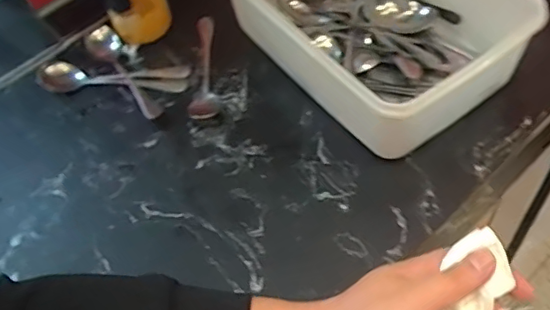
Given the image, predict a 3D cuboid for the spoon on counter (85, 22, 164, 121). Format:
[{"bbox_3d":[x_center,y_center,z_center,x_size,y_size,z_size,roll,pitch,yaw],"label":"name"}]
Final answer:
[{"bbox_3d":[-0.167,-0.093,0.623,0.034,0.015,0.154,-30,57,-14],"label":"spoon on counter"}]

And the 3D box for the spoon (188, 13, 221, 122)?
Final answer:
[{"bbox_3d":[-0.076,-0.100,0.614,0.031,0.012,0.156,-6,55,3],"label":"spoon"}]

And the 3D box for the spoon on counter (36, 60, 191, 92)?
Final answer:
[{"bbox_3d":[-0.180,-0.087,0.620,0.168,0.016,0.038,-1,55,6],"label":"spoon on counter"}]

